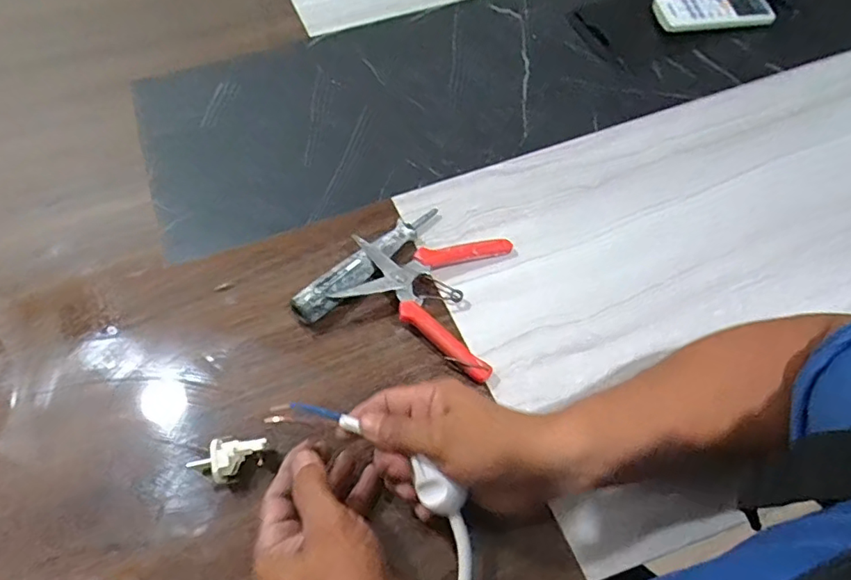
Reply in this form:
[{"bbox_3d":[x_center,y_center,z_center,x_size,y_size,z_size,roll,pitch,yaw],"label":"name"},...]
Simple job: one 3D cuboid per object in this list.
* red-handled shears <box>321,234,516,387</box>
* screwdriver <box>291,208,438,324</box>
[{"bbox_3d":[-0.002,0.000,0.482,0.137,0.026,0.138,9,58,7],"label":"red-handled shears"},{"bbox_3d":[-0.049,-0.028,0.502,0.029,0.027,0.169,37,65,22],"label":"screwdriver"}]

